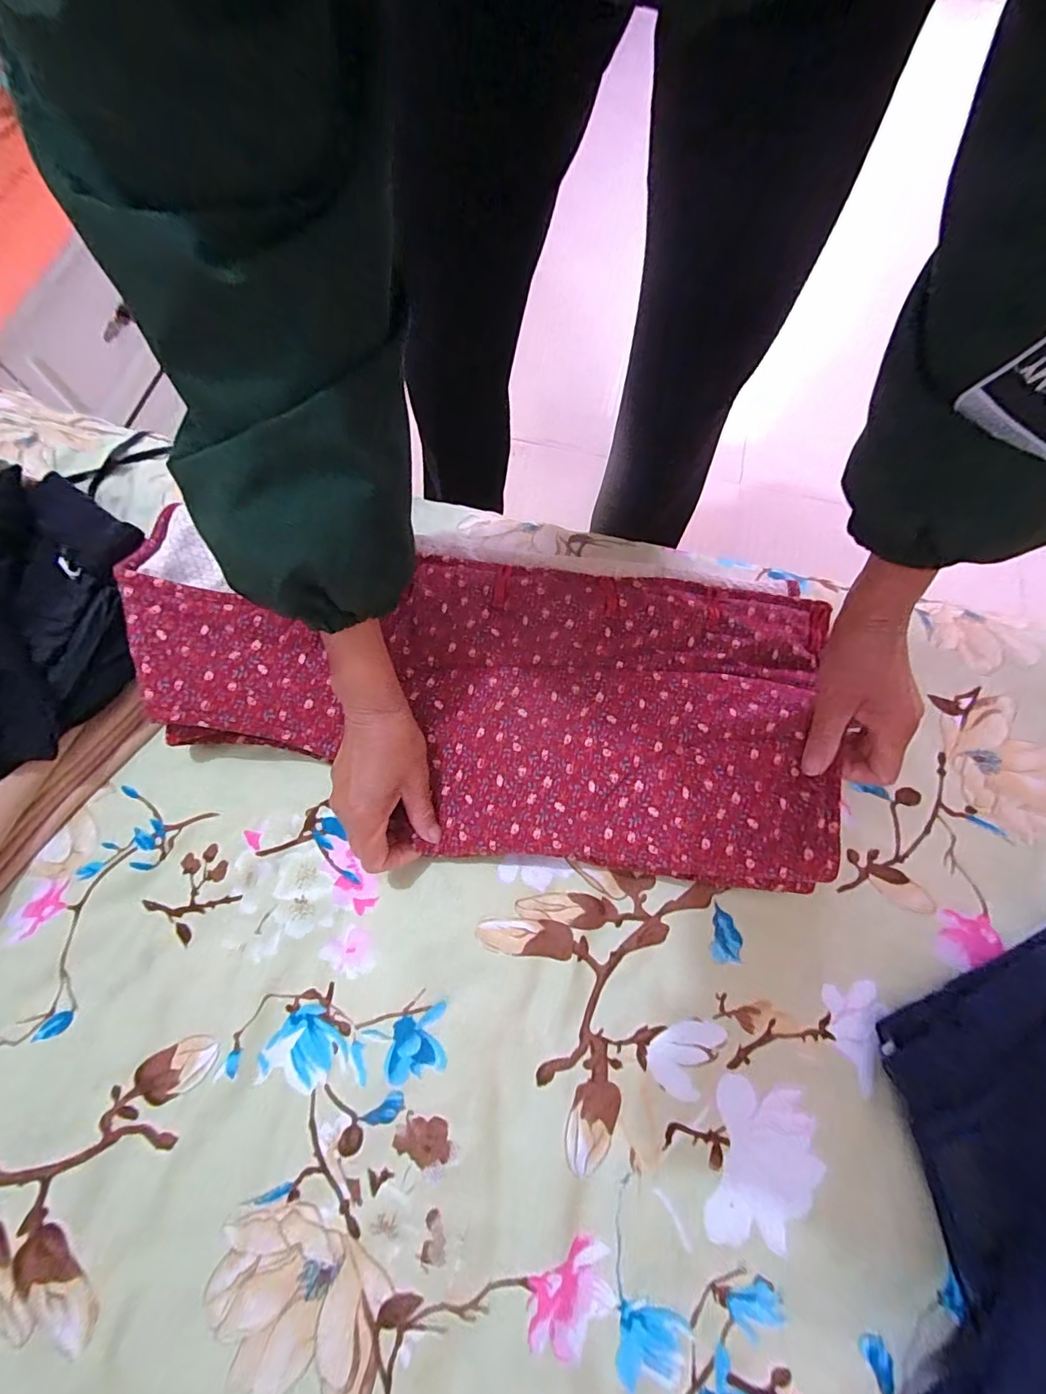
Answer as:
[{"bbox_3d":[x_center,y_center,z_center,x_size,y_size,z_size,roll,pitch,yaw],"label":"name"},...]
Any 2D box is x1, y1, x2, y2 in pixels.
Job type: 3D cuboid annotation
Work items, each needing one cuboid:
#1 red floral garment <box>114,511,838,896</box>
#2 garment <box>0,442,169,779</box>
[{"bbox_3d":[-0.032,-0.009,0.396,0.524,0.062,0.234,11,72,1],"label":"red floral garment"},{"bbox_3d":[-0.385,-0.071,0.392,0.170,0.062,0.374,5,71,1],"label":"garment"}]

